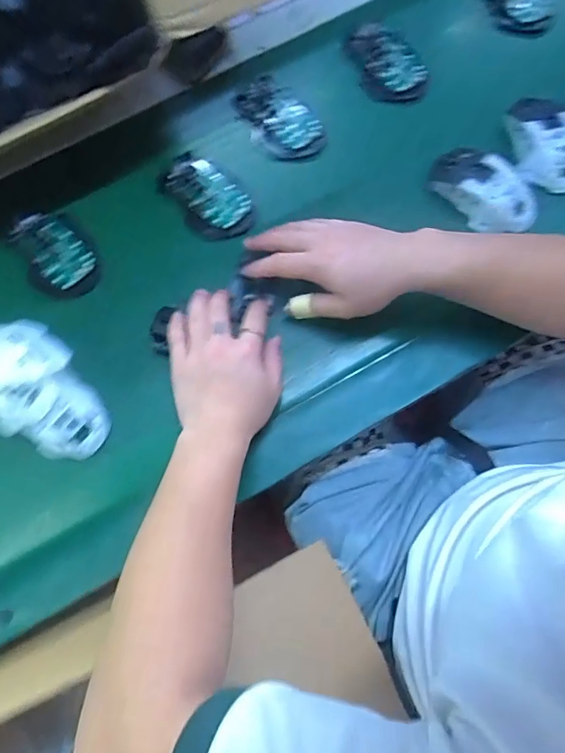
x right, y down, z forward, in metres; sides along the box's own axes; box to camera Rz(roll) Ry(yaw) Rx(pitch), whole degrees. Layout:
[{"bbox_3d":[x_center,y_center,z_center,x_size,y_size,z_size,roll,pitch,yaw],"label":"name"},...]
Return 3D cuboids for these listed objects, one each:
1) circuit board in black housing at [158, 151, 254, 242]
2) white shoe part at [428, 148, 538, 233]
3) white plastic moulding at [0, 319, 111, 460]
[{"bbox_3d":[-0.083,-0.194,0.539,0.104,0.019,0.069,38,80,10],"label":"circuit board in black housing"},{"bbox_3d":[0.216,-0.201,0.524,0.064,0.039,0.113,-42,79,-8],"label":"white shoe part"},{"bbox_3d":[-0.230,0.012,0.467,0.136,0.055,0.092,38,80,10],"label":"white plastic moulding"}]

